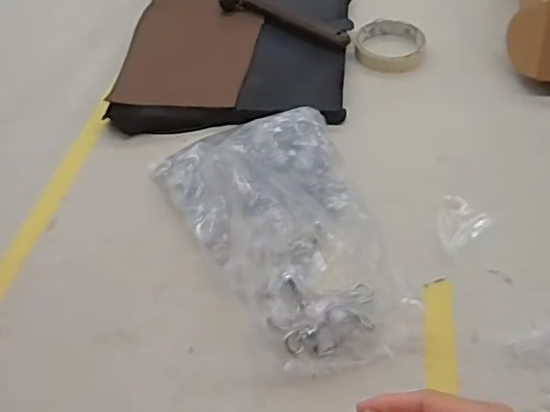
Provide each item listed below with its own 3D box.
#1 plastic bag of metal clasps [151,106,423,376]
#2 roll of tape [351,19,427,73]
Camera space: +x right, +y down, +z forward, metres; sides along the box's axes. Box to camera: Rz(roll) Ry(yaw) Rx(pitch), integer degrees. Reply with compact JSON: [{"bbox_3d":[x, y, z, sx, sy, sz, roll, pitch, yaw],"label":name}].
[{"bbox_3d":[0.006,0.021,0.521,0.168,0.044,0.264,-17,50,-10],"label":"plastic bag of metal clasps"},{"bbox_3d":[0.143,-0.201,0.731,0.086,0.017,0.092,2,50,6],"label":"roll of tape"}]

